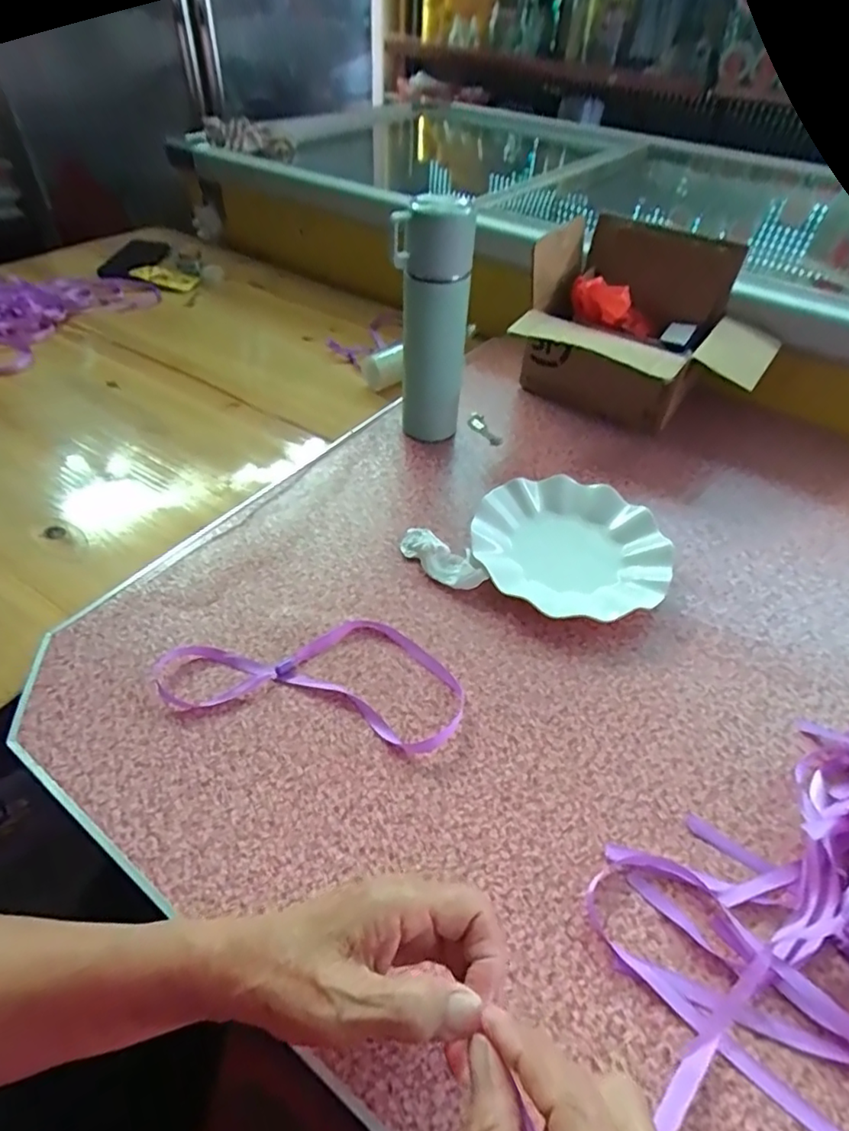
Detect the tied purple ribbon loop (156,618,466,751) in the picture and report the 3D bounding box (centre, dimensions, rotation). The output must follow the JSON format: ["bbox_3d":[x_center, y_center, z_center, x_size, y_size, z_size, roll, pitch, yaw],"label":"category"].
[{"bbox_3d":[-0.088,0.080,0.454,0.241,0.011,0.107,9,47,6],"label":"tied purple ribbon loop"}]

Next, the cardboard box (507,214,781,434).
[{"bbox_3d":[0.264,-0.274,0.696,0.270,0.190,0.204,27,51,21],"label":"cardboard box"}]

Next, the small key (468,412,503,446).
[{"bbox_3d":[0.074,-0.169,0.705,0.025,0.009,0.062,-21,51,-21],"label":"small key"}]

